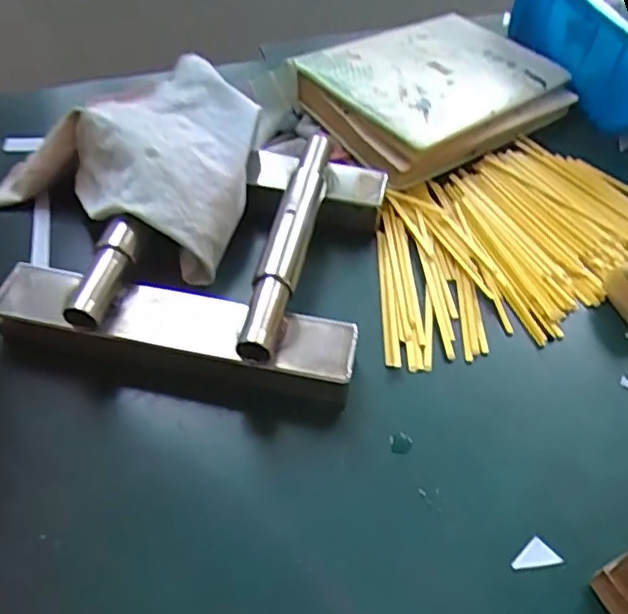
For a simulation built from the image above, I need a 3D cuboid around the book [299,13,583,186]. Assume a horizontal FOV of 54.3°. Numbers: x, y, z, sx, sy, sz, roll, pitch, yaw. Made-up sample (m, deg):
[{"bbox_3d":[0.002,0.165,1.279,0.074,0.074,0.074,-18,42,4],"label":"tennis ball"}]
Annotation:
[{"bbox_3d":[0.096,-0.186,0.518,0.225,0.037,0.155,-28,58,-25],"label":"book"}]

